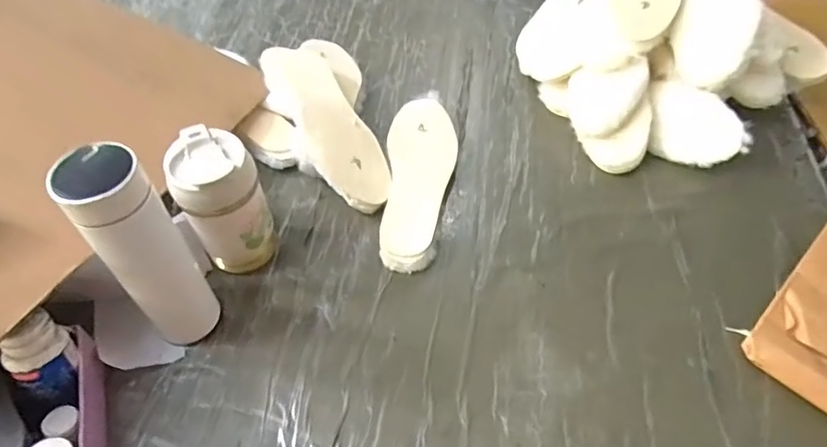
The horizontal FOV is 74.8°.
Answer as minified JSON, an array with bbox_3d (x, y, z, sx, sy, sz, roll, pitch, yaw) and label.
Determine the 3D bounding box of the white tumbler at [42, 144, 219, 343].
[{"bbox_3d":[-0.241,0.030,0.496,0.062,0.242,0.063,0,53,0],"label":"white tumbler"}]

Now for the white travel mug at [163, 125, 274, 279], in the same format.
[{"bbox_3d":[-0.201,-0.014,0.574,0.082,0.159,0.076,-26,57,-18],"label":"white travel mug"}]

